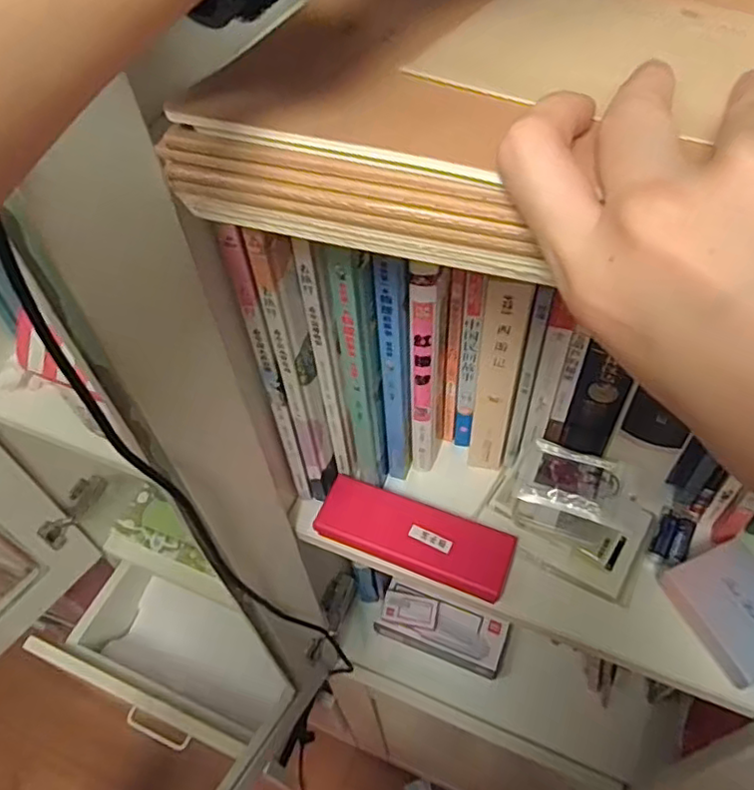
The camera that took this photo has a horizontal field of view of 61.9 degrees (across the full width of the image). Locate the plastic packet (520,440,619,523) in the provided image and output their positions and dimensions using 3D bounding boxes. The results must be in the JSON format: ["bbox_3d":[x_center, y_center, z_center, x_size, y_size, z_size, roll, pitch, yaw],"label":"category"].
[{"bbox_3d":[0.158,0.068,0.509,0.070,0.013,0.061,18,56,18],"label":"plastic packet"}]

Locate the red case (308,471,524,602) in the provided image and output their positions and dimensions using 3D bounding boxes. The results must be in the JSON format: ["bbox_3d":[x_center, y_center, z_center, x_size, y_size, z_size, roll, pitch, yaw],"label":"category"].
[{"bbox_3d":[0.030,0.114,0.516,0.158,0.019,0.053,16,55,16],"label":"red case"}]

